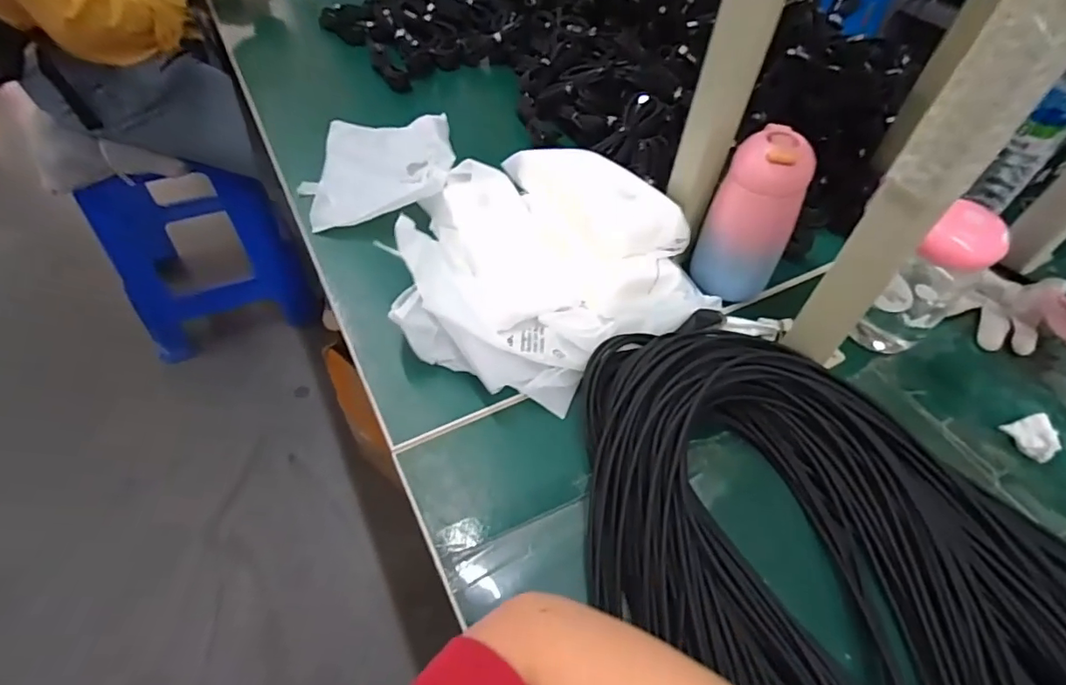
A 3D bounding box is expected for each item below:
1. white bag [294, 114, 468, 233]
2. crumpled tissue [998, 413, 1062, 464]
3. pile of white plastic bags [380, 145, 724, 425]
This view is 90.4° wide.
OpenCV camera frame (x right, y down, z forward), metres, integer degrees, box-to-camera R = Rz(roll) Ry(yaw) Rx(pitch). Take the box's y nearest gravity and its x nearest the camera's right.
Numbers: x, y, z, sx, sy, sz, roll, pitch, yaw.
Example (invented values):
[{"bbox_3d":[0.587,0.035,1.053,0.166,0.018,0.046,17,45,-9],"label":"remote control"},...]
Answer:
[{"bbox_3d":[-0.174,-0.210,0.598,0.174,0.050,0.217,-9,52,-12],"label":"white bag"},{"bbox_3d":[0.401,0.076,0.423,0.030,0.021,0.034,-18,54,-17],"label":"crumpled tissue"},{"bbox_3d":[-0.004,-0.082,0.484,0.272,0.069,0.263,2,51,-2],"label":"pile of white plastic bags"}]

